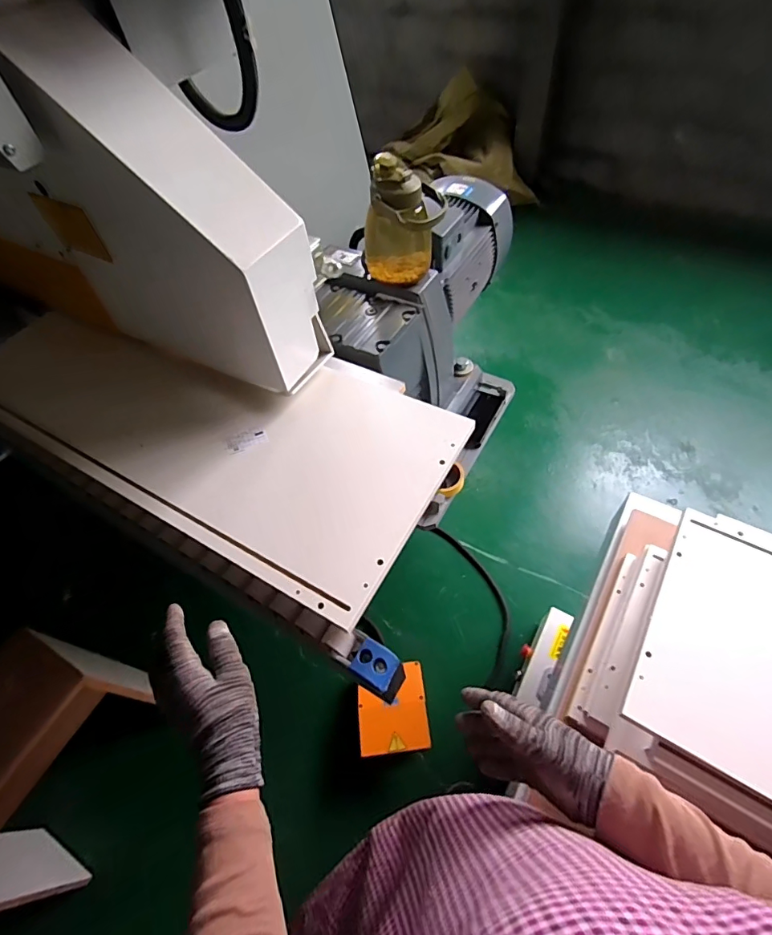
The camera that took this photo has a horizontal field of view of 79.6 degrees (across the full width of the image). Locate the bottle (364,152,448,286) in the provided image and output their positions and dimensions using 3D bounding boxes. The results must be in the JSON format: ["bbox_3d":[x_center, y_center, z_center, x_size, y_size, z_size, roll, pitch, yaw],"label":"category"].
[{"bbox_3d":[0.025,-0.418,0.807,0.119,0.183,0.104,38,67,27],"label":"bottle"}]

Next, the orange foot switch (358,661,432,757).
[{"bbox_3d":[0.021,0.649,1.246,0.176,0.096,0.212,-7,55,1],"label":"orange foot switch"}]

